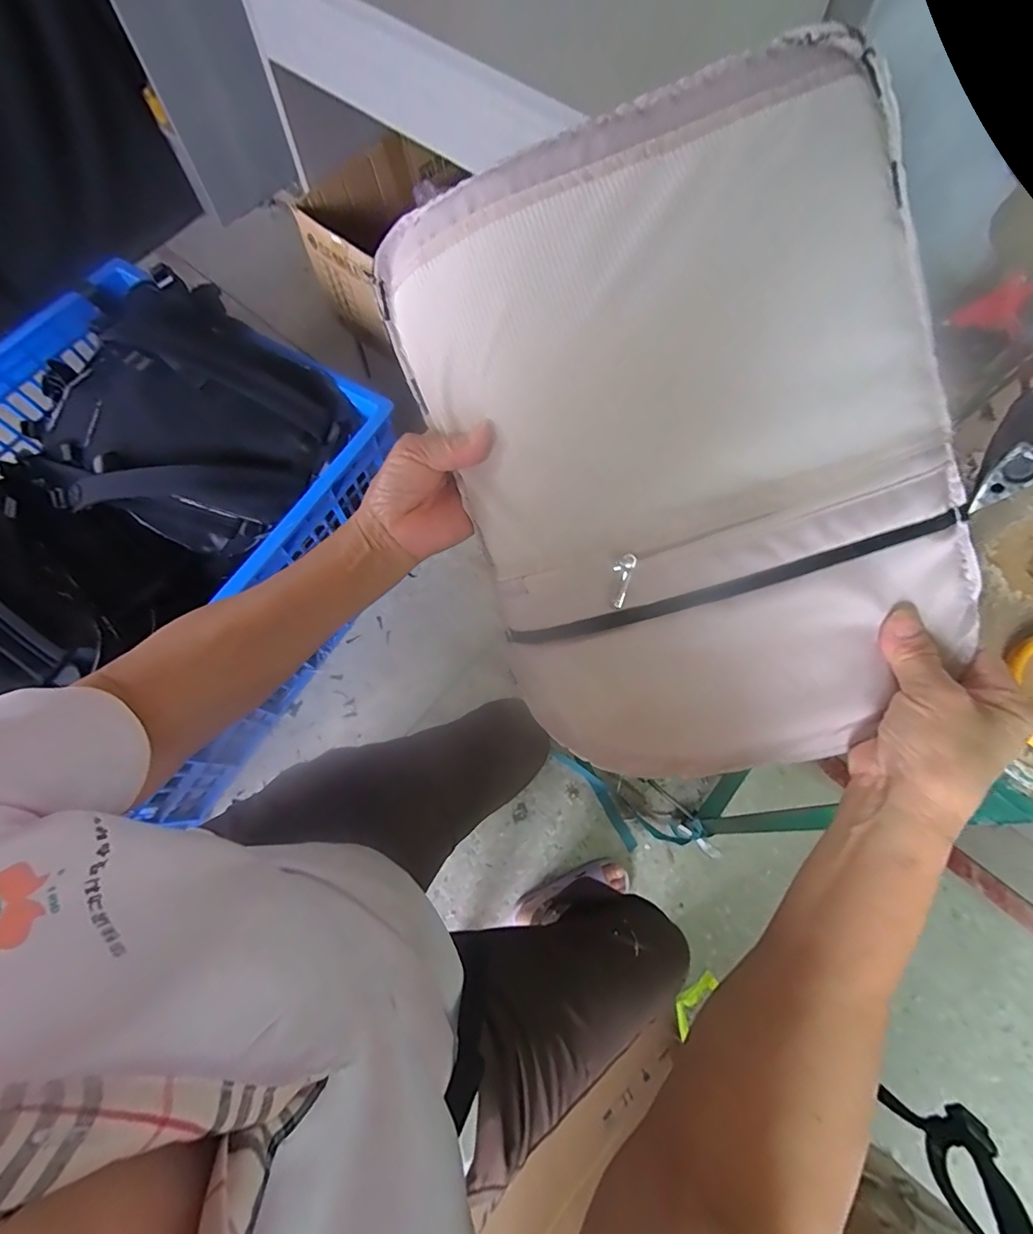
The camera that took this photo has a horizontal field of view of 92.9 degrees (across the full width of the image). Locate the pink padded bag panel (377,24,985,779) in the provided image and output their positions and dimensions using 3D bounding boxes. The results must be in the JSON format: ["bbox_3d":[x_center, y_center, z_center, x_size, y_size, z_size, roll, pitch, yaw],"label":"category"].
[{"bbox_3d":[0.097,-0.091,0.277,0.266,0.032,0.367,-19,95,10],"label":"pink padded bag panel"}]

